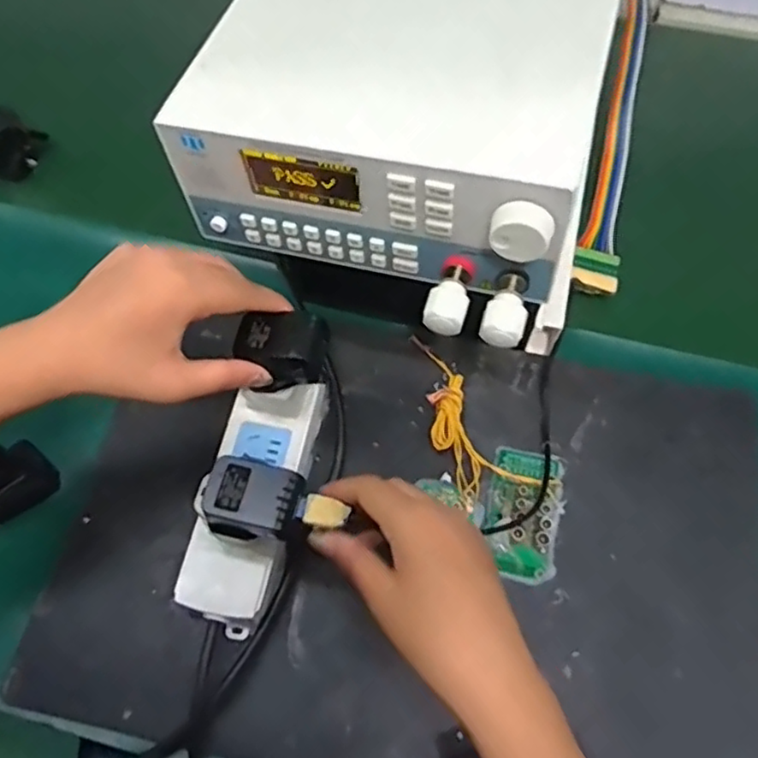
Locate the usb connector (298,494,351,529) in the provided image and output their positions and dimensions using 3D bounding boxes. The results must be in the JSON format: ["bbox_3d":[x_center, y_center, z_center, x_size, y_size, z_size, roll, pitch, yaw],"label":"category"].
[{"bbox_3d":[-0.030,0.073,0.363,0.028,0.004,0.015,11,61,3],"label":"usb connector"}]

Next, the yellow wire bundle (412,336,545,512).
[{"bbox_3d":[0.050,0.029,0.455,0.045,0.013,0.134,-26,65,-13],"label":"yellow wire bundle"}]

